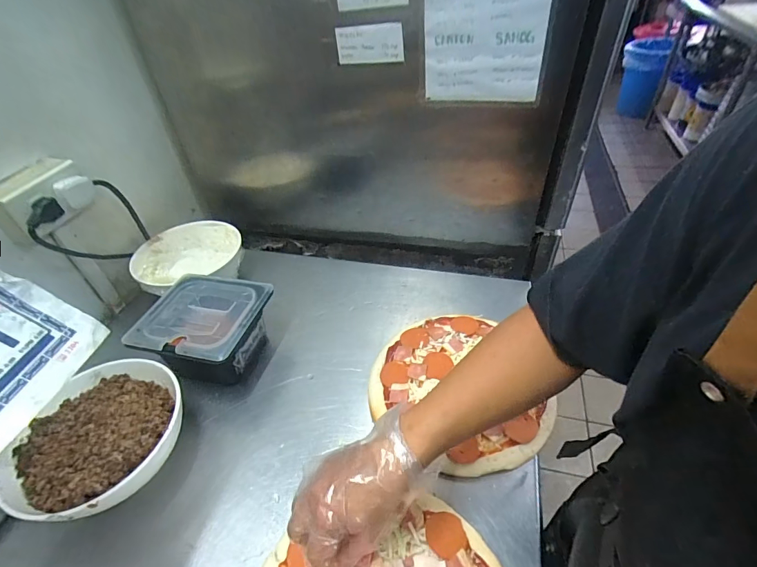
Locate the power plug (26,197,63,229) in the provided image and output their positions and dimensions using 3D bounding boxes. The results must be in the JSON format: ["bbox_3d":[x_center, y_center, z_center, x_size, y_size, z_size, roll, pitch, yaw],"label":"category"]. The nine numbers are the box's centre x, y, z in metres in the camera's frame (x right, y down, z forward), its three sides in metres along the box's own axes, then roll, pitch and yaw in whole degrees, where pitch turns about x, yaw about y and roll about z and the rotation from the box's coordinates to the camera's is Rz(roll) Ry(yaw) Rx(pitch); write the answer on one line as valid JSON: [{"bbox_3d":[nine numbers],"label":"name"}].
[{"bbox_3d":[-0.472,-0.101,0.547,0.025,0.030,0.047,27,51,32],"label":"power plug"}]

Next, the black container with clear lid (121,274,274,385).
[{"bbox_3d":[-0.263,0.076,0.613,0.173,0.099,0.148,8,44,13],"label":"black container with clear lid"}]

